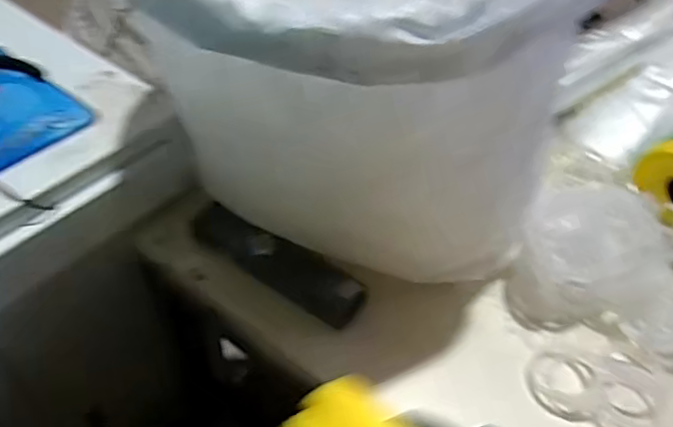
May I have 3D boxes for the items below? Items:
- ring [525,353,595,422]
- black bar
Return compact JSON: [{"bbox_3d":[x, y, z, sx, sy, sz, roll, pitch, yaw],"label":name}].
[{"bbox_3d":[0.218,0.163,0.561,0.062,0.016,0.066,2,46,-2],"label":"ring"},{"bbox_3d":[-0.063,0.049,0.602,0.194,0.035,0.045,27,50,20],"label":"black bar"}]

